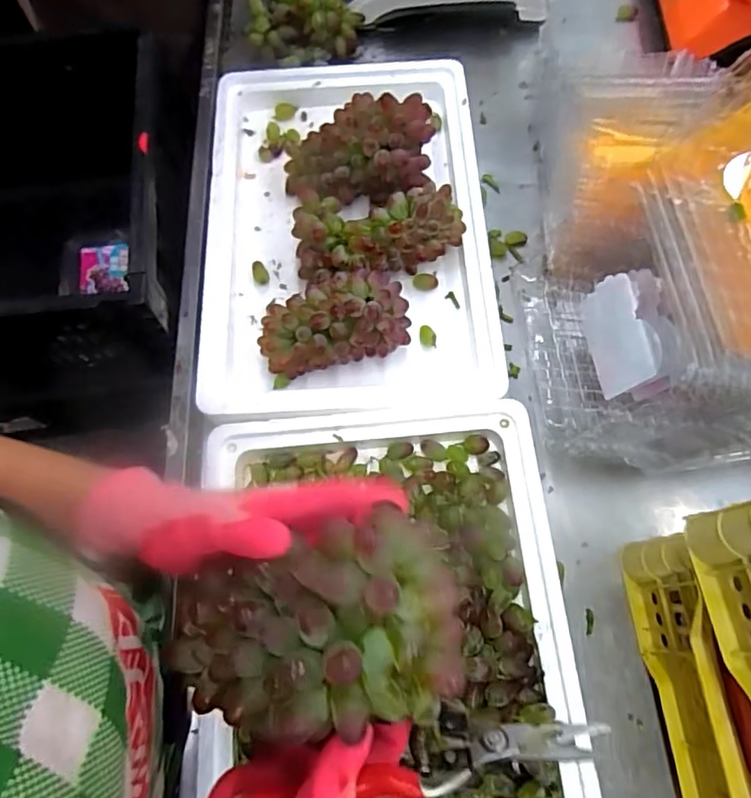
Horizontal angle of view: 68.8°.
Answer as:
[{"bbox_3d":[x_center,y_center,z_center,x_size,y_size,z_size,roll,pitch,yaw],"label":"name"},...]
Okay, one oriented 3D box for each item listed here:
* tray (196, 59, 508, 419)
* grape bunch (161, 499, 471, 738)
[{"bbox_3d":[-0.034,-0.199,0.594,0.307,0.102,0.448,-3,69,0],"label":"tray"},{"bbox_3d":[-0.031,0.107,0.252,0.134,0.057,0.085,-11,69,-3],"label":"grape bunch"}]

